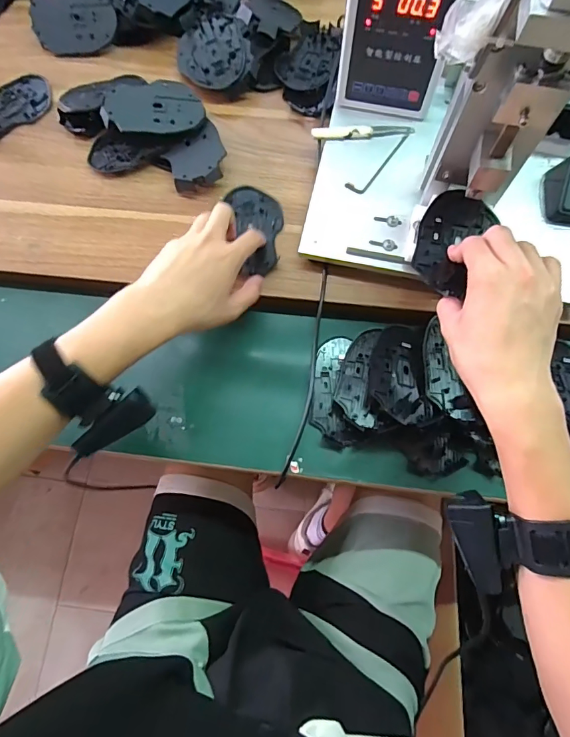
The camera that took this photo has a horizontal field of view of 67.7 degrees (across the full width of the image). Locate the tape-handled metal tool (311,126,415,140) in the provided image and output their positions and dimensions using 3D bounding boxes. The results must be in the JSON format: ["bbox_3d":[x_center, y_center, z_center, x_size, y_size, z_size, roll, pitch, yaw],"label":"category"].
[{"bbox_3d":[0.090,-0.273,0.487,0.114,0.007,0.017,-3,73,-1],"label":"tape-handled metal tool"}]

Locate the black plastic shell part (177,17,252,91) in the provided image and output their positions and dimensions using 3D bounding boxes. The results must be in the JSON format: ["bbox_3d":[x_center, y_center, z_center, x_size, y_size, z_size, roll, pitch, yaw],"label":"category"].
[{"bbox_3d":[-0.089,-0.393,0.538,0.090,0.029,0.099,-7,73,-2],"label":"black plastic shell part"}]

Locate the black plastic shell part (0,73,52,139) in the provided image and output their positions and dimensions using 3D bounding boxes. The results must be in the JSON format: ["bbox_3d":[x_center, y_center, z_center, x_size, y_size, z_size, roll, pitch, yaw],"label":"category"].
[{"bbox_3d":[-0.348,-0.330,0.531,0.112,0.014,0.076,-37,77,-10],"label":"black plastic shell part"}]

